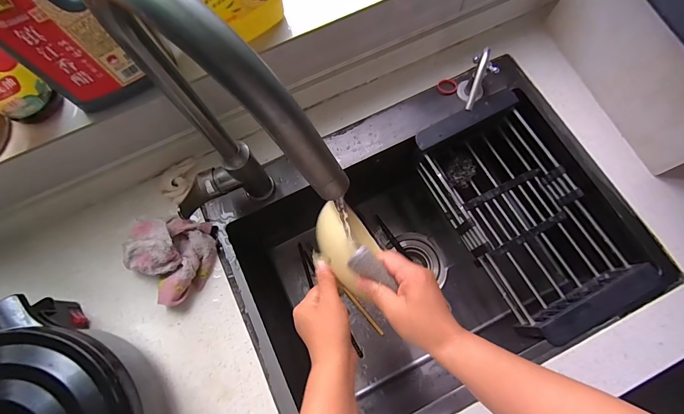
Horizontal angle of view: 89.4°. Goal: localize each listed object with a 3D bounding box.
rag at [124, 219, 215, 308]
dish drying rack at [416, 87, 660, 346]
[{"bbox_3d":[-0.253,0.071,0.499,0.118,0.059,0.124,18,75,7],"label":"rag"},{"bbox_3d":[0.297,0.007,0.577,0.205,0.084,0.378,-27,74,-6],"label":"dish drying rack"}]

